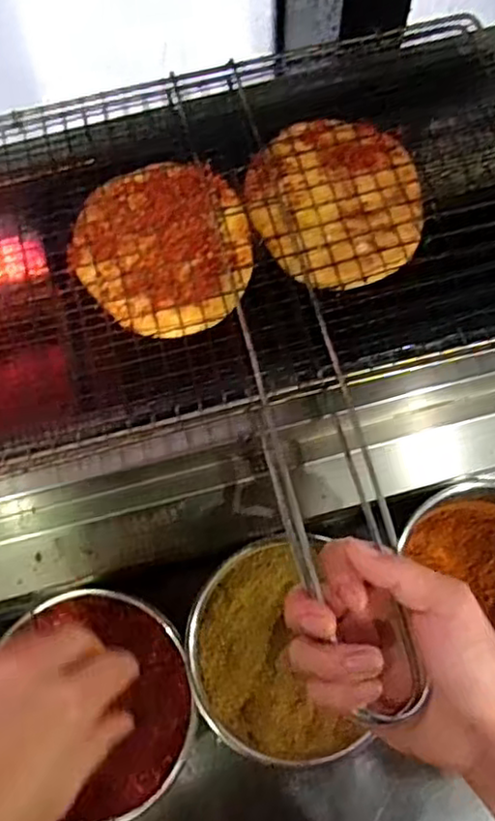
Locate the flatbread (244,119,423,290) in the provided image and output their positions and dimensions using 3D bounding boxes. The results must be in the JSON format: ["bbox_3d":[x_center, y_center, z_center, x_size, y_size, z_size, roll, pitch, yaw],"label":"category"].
[{"bbox_3d":[0.056,-0.133,0.418,0.105,0.007,0.120,-15,73,-3],"label":"flatbread"}]

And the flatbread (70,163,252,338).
[{"bbox_3d":[-0.053,-0.101,0.411,0.105,0.006,0.115,-1,73,2],"label":"flatbread"}]

